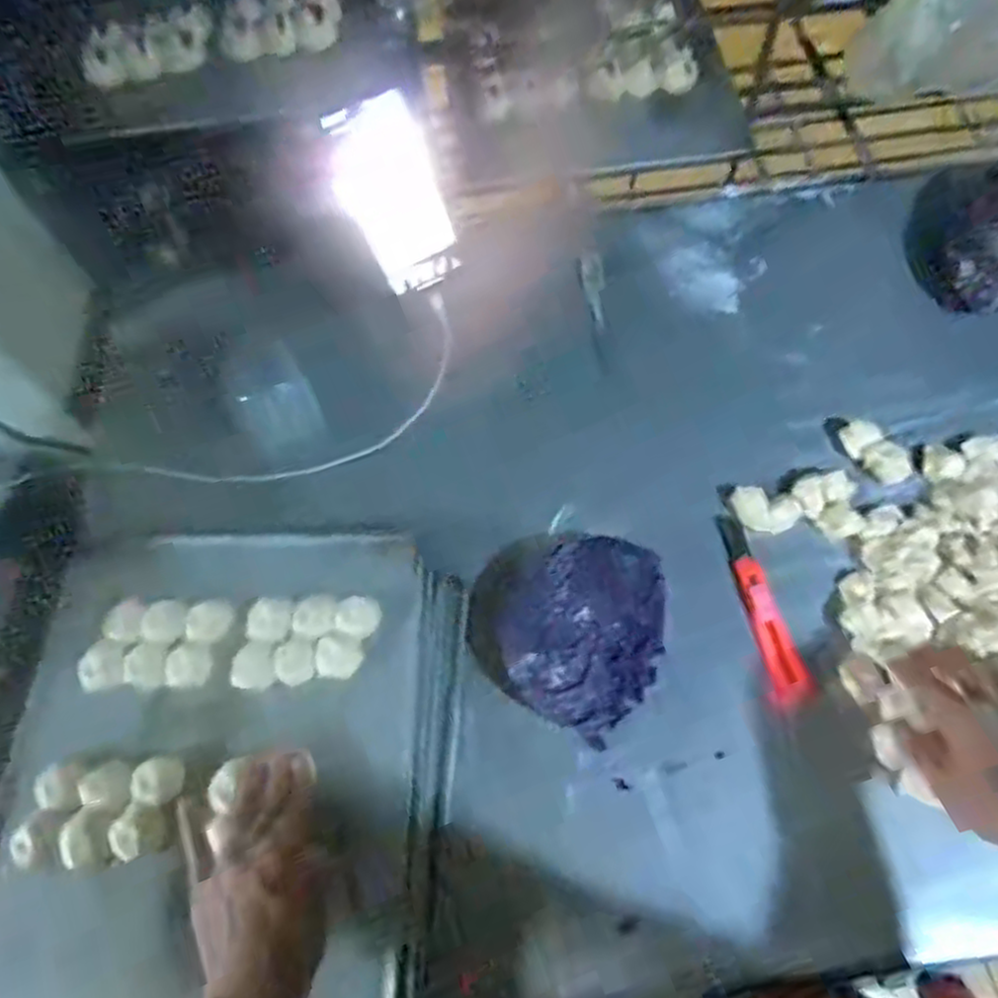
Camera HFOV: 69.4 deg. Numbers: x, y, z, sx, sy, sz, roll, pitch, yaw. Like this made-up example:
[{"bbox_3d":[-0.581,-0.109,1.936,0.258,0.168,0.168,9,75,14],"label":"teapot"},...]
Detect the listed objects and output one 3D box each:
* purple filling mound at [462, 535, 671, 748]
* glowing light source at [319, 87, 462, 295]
[{"bbox_3d":[0.064,0.104,0.637,0.167,0.073,0.166,-1,65,3],"label":"purple filling mound"},{"bbox_3d":[-0.090,-0.260,0.625,0.079,0.153,0.008,-25,29,-7],"label":"glowing light source"}]

